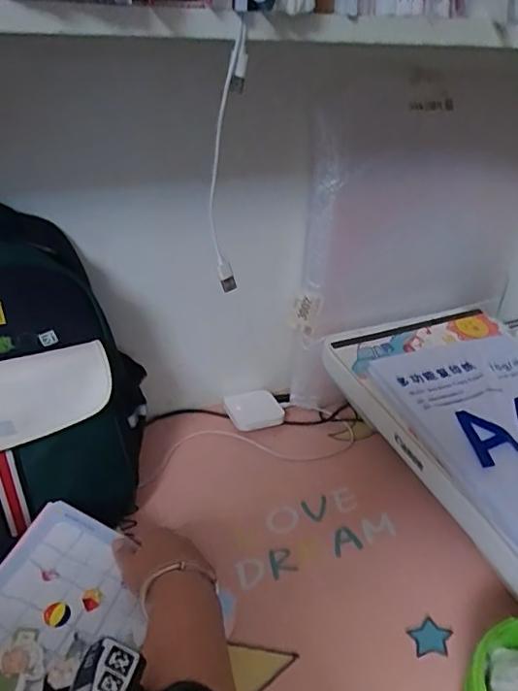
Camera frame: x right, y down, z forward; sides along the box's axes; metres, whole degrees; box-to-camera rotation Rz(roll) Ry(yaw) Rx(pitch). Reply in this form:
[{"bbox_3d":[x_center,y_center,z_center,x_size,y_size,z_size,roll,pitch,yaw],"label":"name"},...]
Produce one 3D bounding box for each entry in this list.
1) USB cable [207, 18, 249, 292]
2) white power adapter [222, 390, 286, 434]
[{"bbox_3d":[-0.026,-0.131,0.432,0.025,0.204,0.025,1,34,-6],"label":"USB cable"},{"bbox_3d":[-0.002,0.097,0.800,0.079,0.034,0.053,-11,37,-22],"label":"white power adapter"}]

